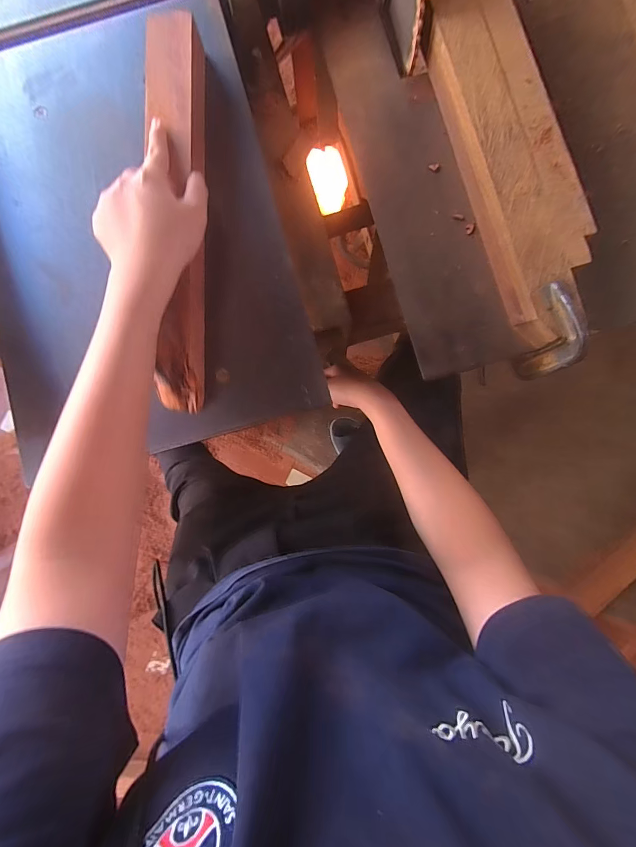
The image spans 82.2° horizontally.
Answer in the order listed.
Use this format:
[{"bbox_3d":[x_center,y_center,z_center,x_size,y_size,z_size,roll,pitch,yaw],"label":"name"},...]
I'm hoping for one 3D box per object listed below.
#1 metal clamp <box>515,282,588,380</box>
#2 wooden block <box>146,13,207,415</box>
[{"bbox_3d":[0.253,-0.097,0.413,0.025,0.133,0.079,-25,86,0],"label":"metal clamp"},{"bbox_3d":[-0.141,-0.210,0.362,0.056,0.043,0.391,-1,86,-2],"label":"wooden block"}]

